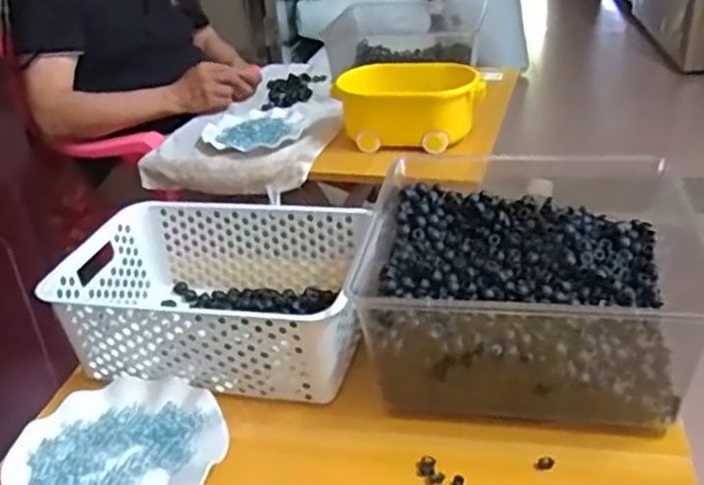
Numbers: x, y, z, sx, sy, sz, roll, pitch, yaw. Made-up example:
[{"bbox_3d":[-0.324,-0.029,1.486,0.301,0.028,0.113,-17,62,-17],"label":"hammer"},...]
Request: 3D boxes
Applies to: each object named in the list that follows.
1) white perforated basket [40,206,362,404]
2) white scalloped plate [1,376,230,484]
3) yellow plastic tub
[{"bbox_3d":[-0.135,0.055,0.767,0.301,0.107,0.205,4,30,15],"label":"white perforated basket"},{"bbox_3d":[-0.205,0.187,0.637,0.185,0.021,0.174,-4,29,2],"label":"white scalloped plate"},{"bbox_3d":[0.098,-0.233,1.225,0.243,0.101,0.141,-1,29,8],"label":"yellow plastic tub"}]

